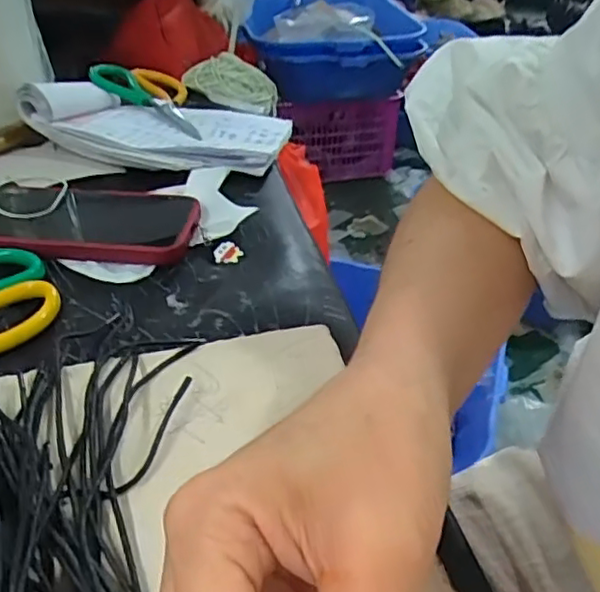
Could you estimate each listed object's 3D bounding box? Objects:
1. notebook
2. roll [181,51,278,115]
[{"bbox_3d":[-0.124,-0.171,0.597,0.210,0.051,0.146,10,37,8],"label":"notebook"},{"bbox_3d":[-0.079,-0.234,0.716,0.102,0.058,0.068,2,37,-3],"label":"roll"}]

